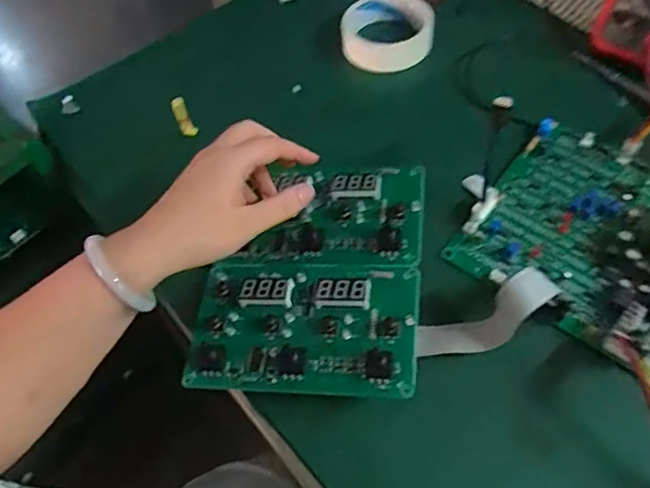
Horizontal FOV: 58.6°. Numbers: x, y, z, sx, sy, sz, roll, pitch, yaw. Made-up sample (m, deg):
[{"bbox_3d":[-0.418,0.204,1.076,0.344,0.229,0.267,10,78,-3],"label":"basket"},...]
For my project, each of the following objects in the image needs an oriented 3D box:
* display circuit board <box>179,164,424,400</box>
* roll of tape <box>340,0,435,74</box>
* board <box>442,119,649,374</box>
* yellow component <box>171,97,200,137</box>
[{"bbox_3d":[-0.009,0.015,0.448,0.161,0.025,0.198,5,59,7],"label":"display circuit board"},{"bbox_3d":[0.065,-0.226,0.617,0.093,0.034,0.093,-2,58,3],"label":"roll of tape"},{"bbox_3d":[0.212,-0.019,0.448,0.180,0.047,0.186,32,66,21],"label":"board"},{"bbox_3d":[-0.144,-0.129,0.587,0.016,0.011,0.049,-24,60,-10],"label":"yellow component"}]

